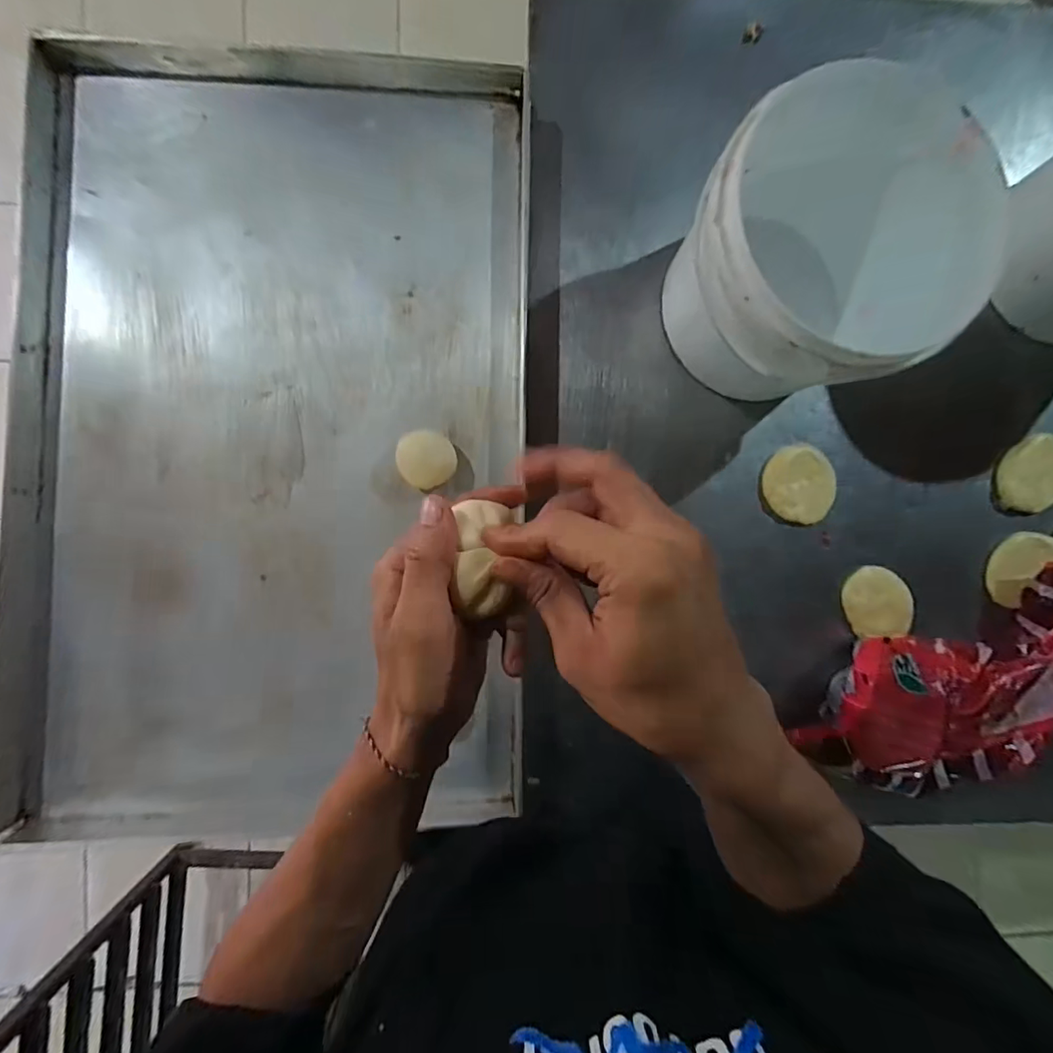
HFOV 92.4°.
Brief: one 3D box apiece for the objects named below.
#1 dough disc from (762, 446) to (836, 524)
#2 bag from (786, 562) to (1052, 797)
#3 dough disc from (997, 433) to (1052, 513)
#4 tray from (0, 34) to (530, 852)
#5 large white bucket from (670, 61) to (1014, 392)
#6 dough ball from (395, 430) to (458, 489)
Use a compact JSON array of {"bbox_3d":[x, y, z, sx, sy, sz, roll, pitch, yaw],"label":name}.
[{"bbox_3d":[0.287,-0.043,0.528,0.080,0.009,0.073,0,89,-5],"label":"dough disc"},{"bbox_3d":[0.430,0.146,0.503,0.176,0.068,0.305,43,86,-3],"label":"bag"},{"bbox_3d":[0.550,-0.057,0.544,0.078,0.017,0.079,0,89,-5],"label":"dough disc"},{"bbox_3d":[-0.227,-0.081,0.477,0.445,0.030,0.724,1,89,-5],"label":"tray"},{"bbox_3d":[0.244,-0.230,0.448,0.218,0.166,0.212,0,89,-5],"label":"large white bucket"},{"bbox_3d":[-0.094,-0.063,0.477,0.053,0.018,0.052,0,89,-5],"label":"dough ball"}]

